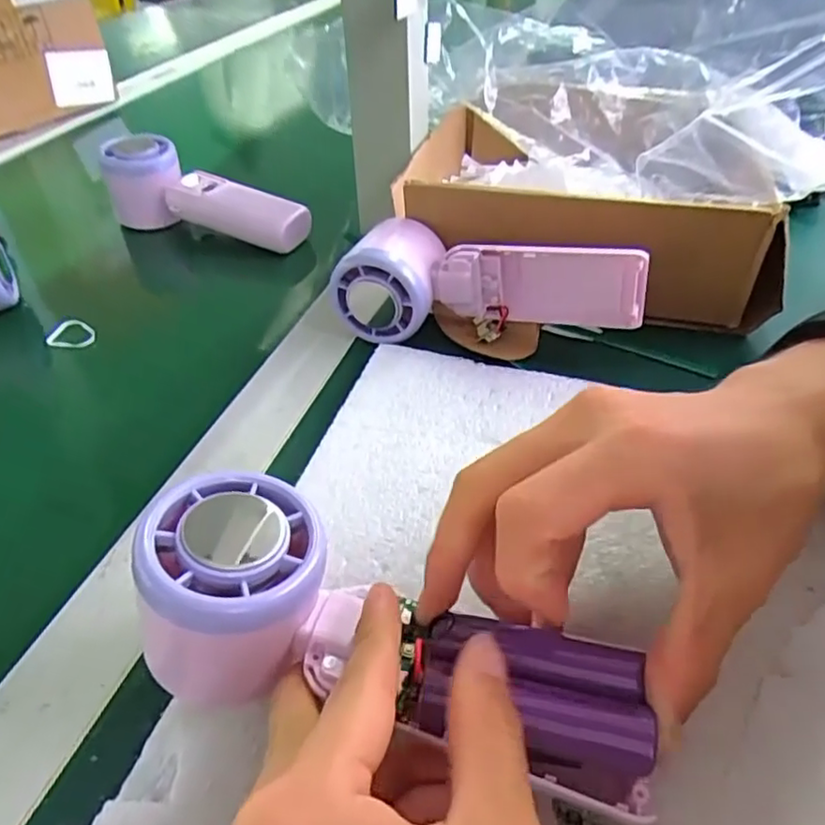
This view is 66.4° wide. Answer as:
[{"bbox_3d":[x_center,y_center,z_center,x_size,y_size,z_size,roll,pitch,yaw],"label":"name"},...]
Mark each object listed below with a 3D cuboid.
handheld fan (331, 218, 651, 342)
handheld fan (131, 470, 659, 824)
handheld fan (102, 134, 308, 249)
[{"bbox_3d":[0.040,-0.077,0.352,0.165,0.051,0.056,2,44,5],"label":"handheld fan"},{"bbox_3d":[-0.007,0.072,0.193,0.159,0.043,0.065,18,45,4],"label":"handheld fan"},{"bbox_3d":[-0.155,-0.162,0.466,0.158,0.053,0.047,17,46,22],"label":"handheld fan"}]

